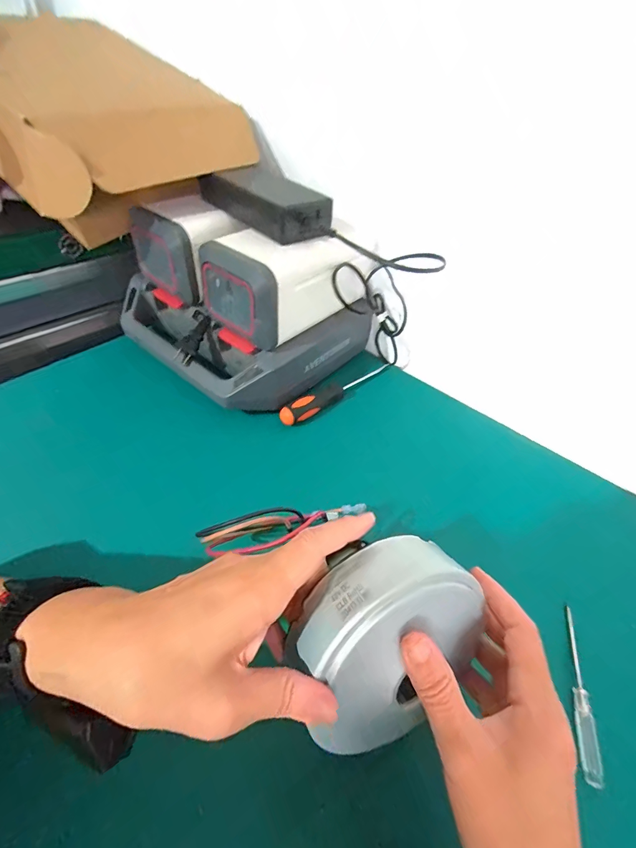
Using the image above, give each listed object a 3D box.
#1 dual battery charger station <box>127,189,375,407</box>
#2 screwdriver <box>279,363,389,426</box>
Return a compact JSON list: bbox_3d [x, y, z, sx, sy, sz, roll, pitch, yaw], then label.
[{"bbox_3d":[-0.094,-0.172,0.459,0.263,0.179,0.234,33,51,23],"label":"dual battery charger station"},{"bbox_3d":[0.030,-0.044,0.461,0.178,0.022,0.023,-28,55,-29],"label":"screwdriver"}]

